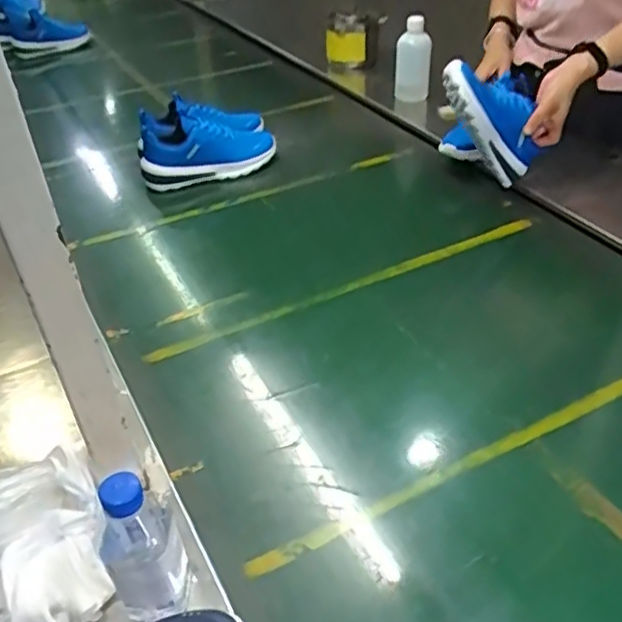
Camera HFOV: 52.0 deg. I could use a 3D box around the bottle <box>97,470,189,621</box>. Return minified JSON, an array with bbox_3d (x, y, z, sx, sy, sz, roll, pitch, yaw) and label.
[{"bbox_3d":[-0.144,0.194,0.538,0.064,0.157,0.068,-23,41,-23],"label":"bottle"}]

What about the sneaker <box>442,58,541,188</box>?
[{"bbox_3d":[0.300,-0.309,1.030,0.099,0.231,0.092,-31,33,26],"label":"sneaker"}]

